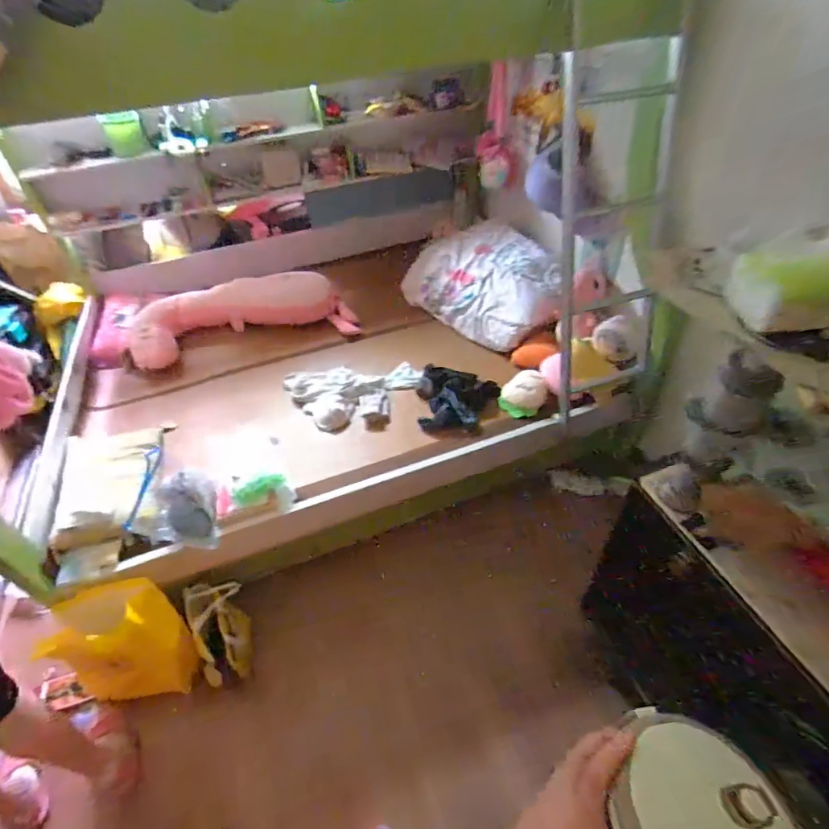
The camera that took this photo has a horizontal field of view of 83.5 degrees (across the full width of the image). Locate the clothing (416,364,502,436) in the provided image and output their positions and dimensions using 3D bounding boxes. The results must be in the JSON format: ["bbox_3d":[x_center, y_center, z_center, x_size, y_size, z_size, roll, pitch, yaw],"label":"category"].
[{"bbox_3d":[0.141,-0.066,1.670,0.295,0.052,0.306,-2,45,2],"label":"clothing"}]

